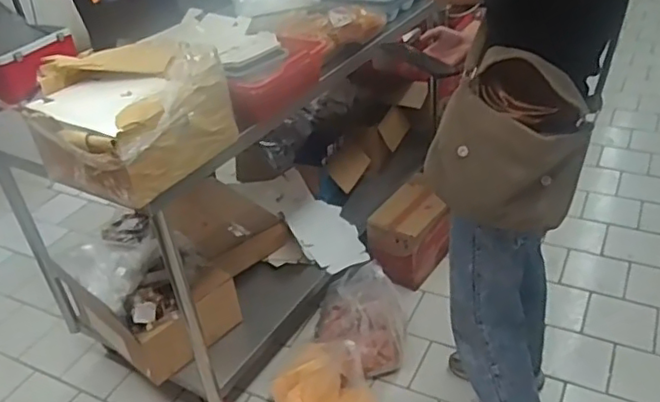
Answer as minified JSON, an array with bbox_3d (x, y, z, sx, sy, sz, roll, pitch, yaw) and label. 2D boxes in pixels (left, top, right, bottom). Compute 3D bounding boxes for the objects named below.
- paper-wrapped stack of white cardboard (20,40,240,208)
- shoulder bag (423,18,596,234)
[{"bbox_3d":[-0.419,-0.178,1.265,0.320,0.198,0.353,13,39,26],"label":"paper-wrapped stack of white cardboard"},{"bbox_3d":[0.319,-0.099,1.082,0.242,0.302,0.156,19,41,32],"label":"shoulder bag"}]

